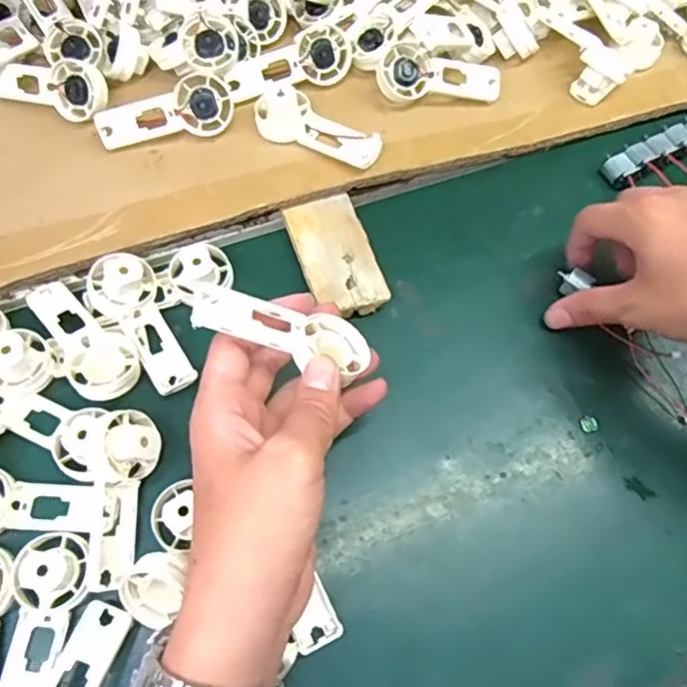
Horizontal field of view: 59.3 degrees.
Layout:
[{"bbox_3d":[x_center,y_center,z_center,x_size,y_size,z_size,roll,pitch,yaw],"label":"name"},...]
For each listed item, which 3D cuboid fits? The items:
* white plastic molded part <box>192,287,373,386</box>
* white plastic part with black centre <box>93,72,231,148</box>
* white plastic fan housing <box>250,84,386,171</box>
[{"bbox_3d":[-0.028,-0.004,0.302,0.094,0.012,0.037,16,56,-30],"label":"white plastic molded part"},{"bbox_3d":[-0.124,-0.158,0.416,0.091,0.038,0.007,-14,22,-1],"label":"white plastic part with black centre"},{"bbox_3d":[-0.019,-0.151,0.417,0.095,0.021,0.033,21,65,7],"label":"white plastic fan housing"}]

